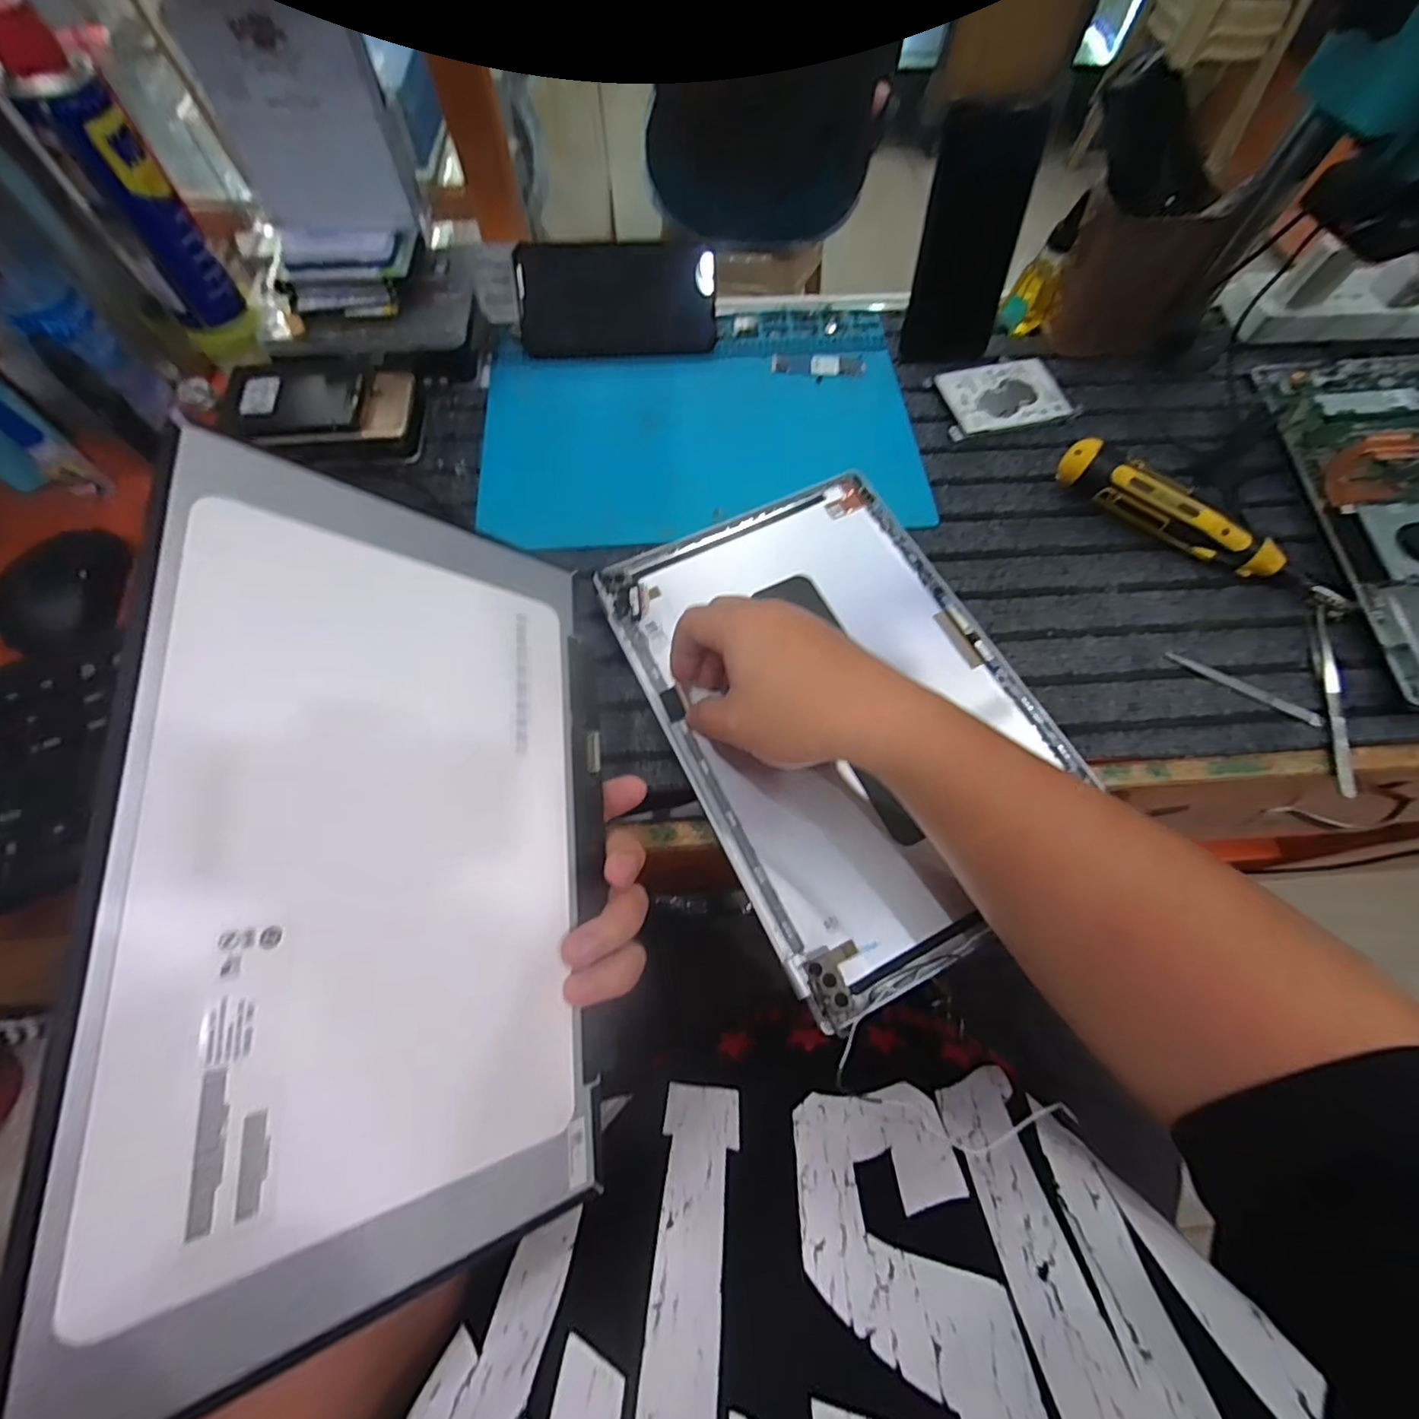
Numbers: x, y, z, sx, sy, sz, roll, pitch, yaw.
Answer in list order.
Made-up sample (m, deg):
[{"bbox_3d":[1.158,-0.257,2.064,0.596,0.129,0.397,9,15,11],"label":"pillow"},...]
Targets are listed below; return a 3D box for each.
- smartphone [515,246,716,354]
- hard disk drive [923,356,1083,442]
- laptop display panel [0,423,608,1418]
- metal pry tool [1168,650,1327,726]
[{"bbox_3d":[-0.076,-0.338,0.499,0.160,0.077,0.007,-4,27,-4],"label":"smartphone"},{"bbox_3d":[0.235,-0.255,0.491,0.105,0.012,0.071,-13,67,-6],"label":"hard disk drive"},{"bbox_3d":[-0.121,0.056,0.248,0.007,0.186,0.299,-17,70,36],"label":"laptop display panel"},{"bbox_3d":[0.356,-0.014,0.402,0.097,0.007,0.010,33,70,13],"label":"metal pry tool"}]

